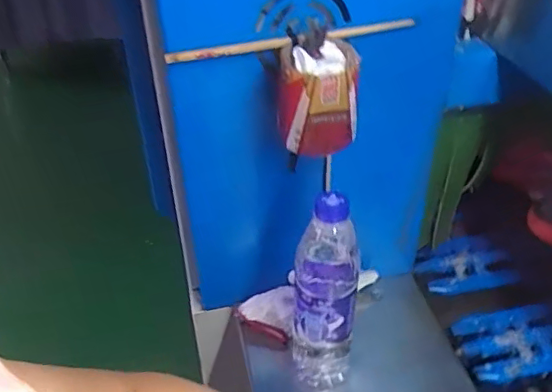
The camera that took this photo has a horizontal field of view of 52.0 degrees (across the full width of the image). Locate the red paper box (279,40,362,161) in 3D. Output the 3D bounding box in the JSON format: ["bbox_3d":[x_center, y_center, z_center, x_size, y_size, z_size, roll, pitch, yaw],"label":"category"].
[{"bbox_3d":[0.037,-0.087,0.505,0.069,0.085,0.062,1,38,-1],"label":"red paper box"}]

